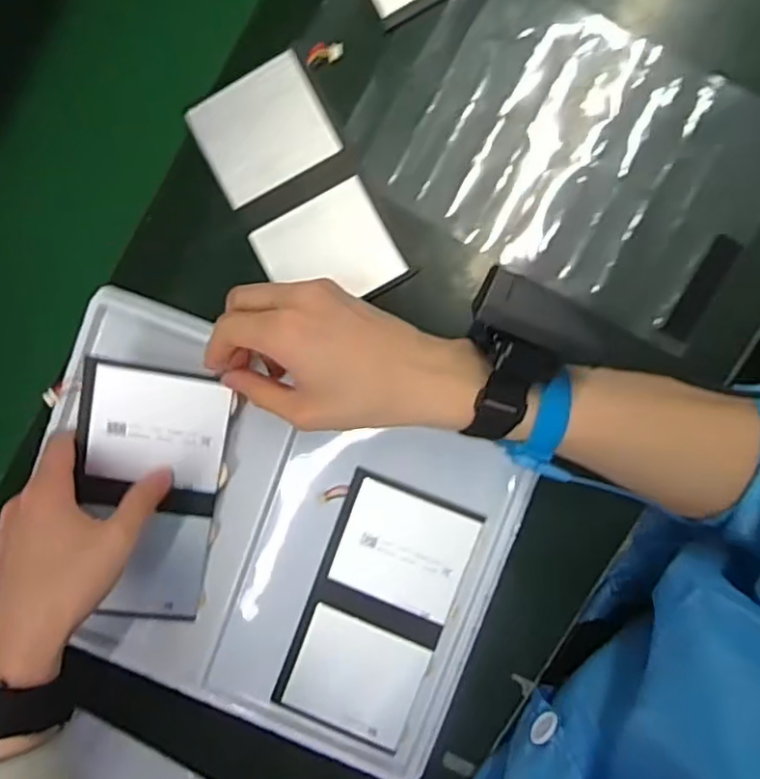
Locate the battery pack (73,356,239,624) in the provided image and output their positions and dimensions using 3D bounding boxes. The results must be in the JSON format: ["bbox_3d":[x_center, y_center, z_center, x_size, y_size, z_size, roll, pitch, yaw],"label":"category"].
[{"bbox_3d":[-0.151,0.069,0.426,0.087,0.006,0.169,7,102,-15],"label":"battery pack"}]

